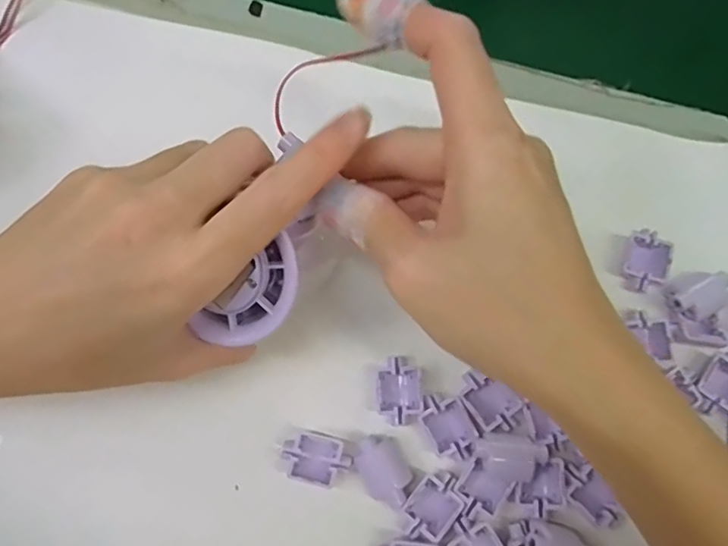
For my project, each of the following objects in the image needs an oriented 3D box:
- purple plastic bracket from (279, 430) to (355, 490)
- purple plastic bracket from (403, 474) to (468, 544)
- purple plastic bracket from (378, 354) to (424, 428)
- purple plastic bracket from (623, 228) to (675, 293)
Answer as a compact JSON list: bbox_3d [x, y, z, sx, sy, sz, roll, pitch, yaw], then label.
[{"bbox_3d":[-0.020,0.079,0.231,0.029,0.011,0.019,15,76,3],"label":"purple plastic bracket"},{"bbox_3d":[0.028,0.097,0.225,0.020,0.006,0.027,42,79,9],"label":"purple plastic bracket"},{"bbox_3d":[0.016,0.052,0.238,0.019,0.008,0.029,-1,76,-1],"label":"purple plastic bracket"},{"bbox_3d":[0.131,-0.006,0.250,0.019,0.007,0.029,23,77,5],"label":"purple plastic bracket"}]

